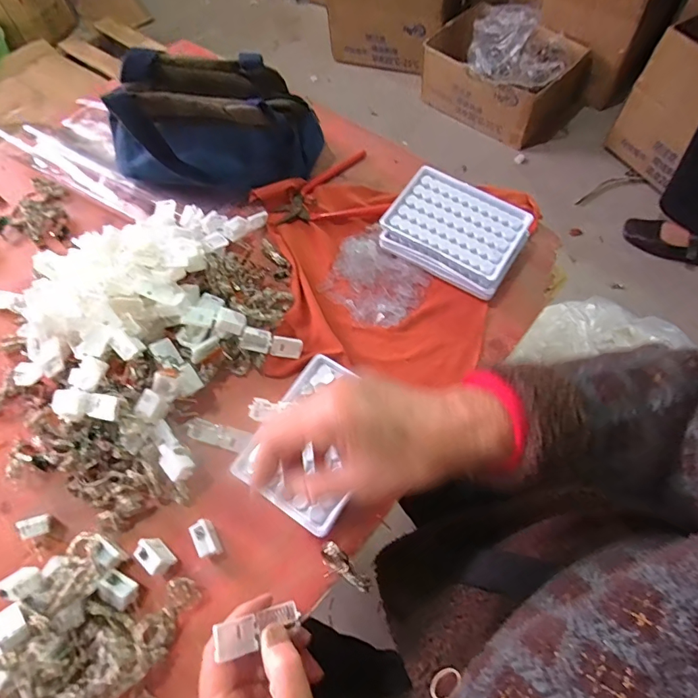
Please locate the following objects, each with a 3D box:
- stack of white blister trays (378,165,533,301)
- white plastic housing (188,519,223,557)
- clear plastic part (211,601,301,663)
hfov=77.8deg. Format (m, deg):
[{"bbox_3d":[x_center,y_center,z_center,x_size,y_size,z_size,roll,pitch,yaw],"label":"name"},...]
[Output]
[{"bbox_3d":[0.111,-0.125,0.453,0.135,0.028,0.099,30,69,17],"label":"stack of white blister trays"},{"bbox_3d":[-0.113,0.150,0.341,0.013,0.020,0.027,-27,65,-10],"label":"white plastic housing"},{"bbox_3d":[-0.058,0.174,0.271,0.053,0.008,0.018,-3,58,-37],"label":"clear plastic part"}]

